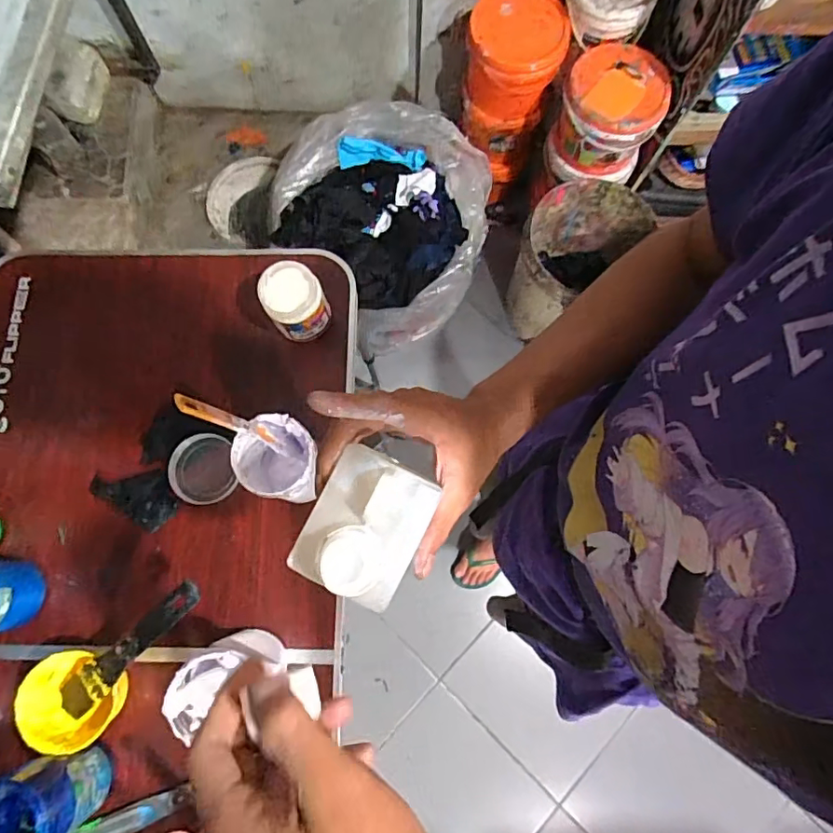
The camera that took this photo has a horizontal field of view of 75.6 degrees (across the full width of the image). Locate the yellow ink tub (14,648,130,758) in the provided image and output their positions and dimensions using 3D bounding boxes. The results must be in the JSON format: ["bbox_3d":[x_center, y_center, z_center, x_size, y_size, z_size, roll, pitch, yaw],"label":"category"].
[{"bbox_3d":[-0.428,0.352,0.674,0.121,0.046,0.110,0,77,-2],"label":"yellow ink tub"}]

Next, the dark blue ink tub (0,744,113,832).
[{"bbox_3d":[-0.431,0.444,0.612,0.110,0.122,0.097,-29,80,-8],"label":"dark blue ink tub"}]

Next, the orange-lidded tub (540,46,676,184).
[{"bbox_3d":[0.431,-0.682,1.232,0.217,0.193,0.201,0,77,-2],"label":"orange-lidded tub"}]

